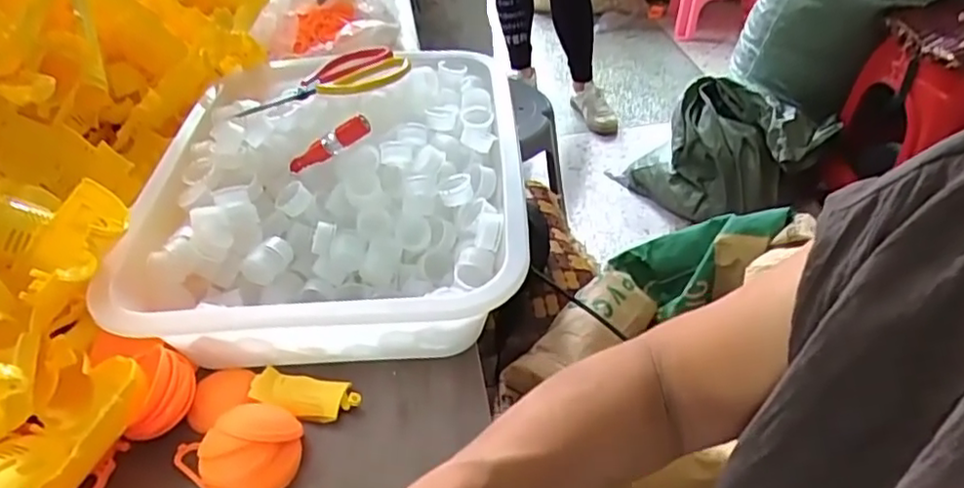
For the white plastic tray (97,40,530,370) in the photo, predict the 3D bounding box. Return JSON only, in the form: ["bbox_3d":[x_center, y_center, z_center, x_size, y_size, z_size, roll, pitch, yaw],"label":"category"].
[{"bbox_3d":[-0.121,-0.050,0.579,0.299,0.092,0.367,-5,40,-2],"label":"white plastic tray"}]

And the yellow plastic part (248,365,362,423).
[{"bbox_3d":[-0.125,0.105,0.473,0.076,0.016,0.035,4,40,9],"label":"yellow plastic part"}]

